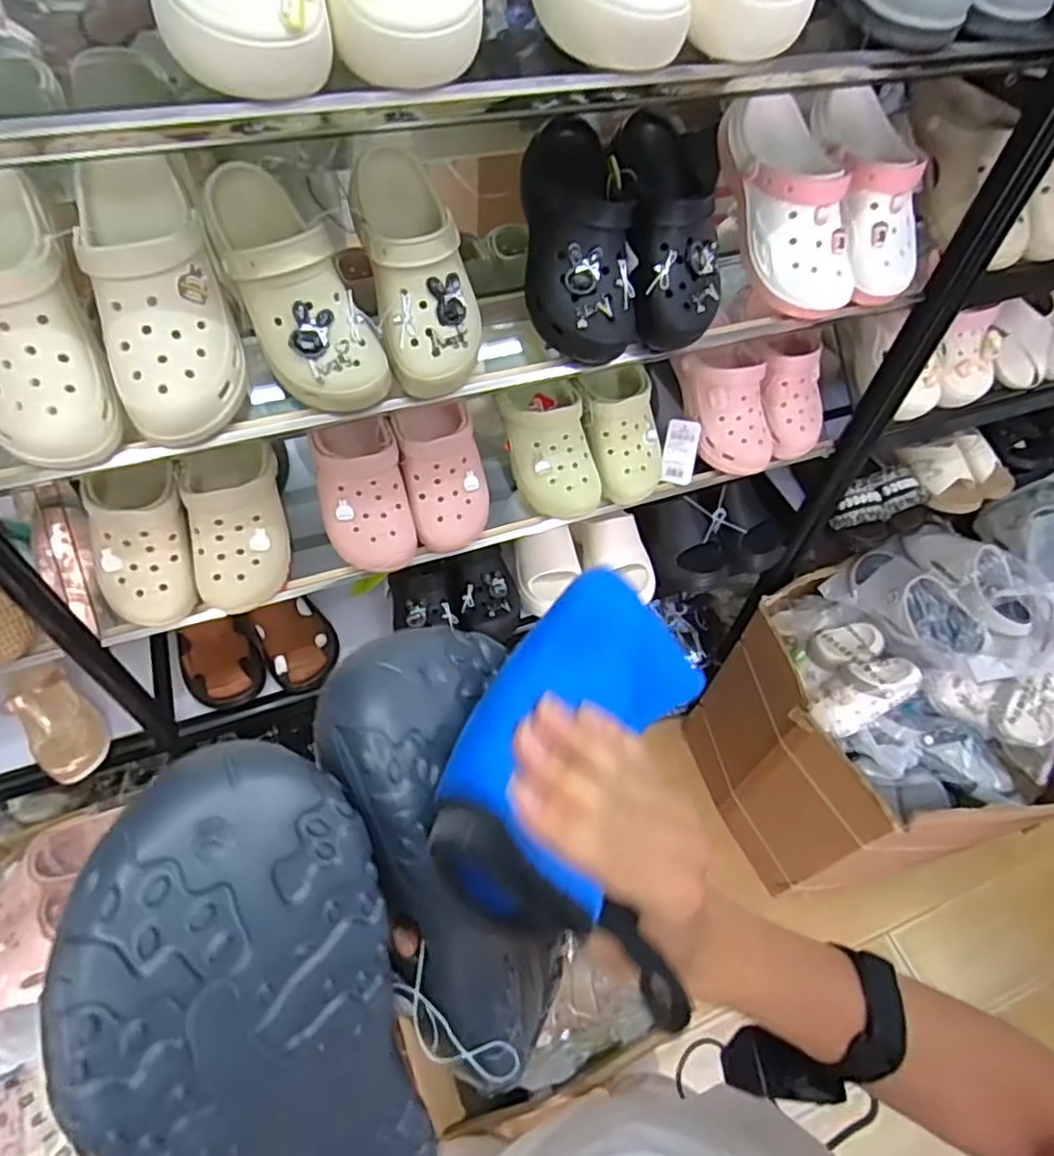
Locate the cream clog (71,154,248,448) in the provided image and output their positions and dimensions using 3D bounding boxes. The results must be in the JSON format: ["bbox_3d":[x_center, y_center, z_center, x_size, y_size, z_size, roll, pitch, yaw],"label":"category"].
[{"bbox_3d":[-0.324,-0.252,0.590,0.103,0.084,0.247,-15,86,-14],"label":"cream clog"}]

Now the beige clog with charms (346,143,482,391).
[{"bbox_3d":[-0.102,-0.293,0.631,0.091,0.071,0.220,-14,89,-13],"label":"beige clog with charms"}]

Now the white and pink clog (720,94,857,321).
[{"bbox_3d":[0.303,-0.424,0.754,0.099,0.091,0.242,-20,92,-17],"label":"white and pink clog"}]

